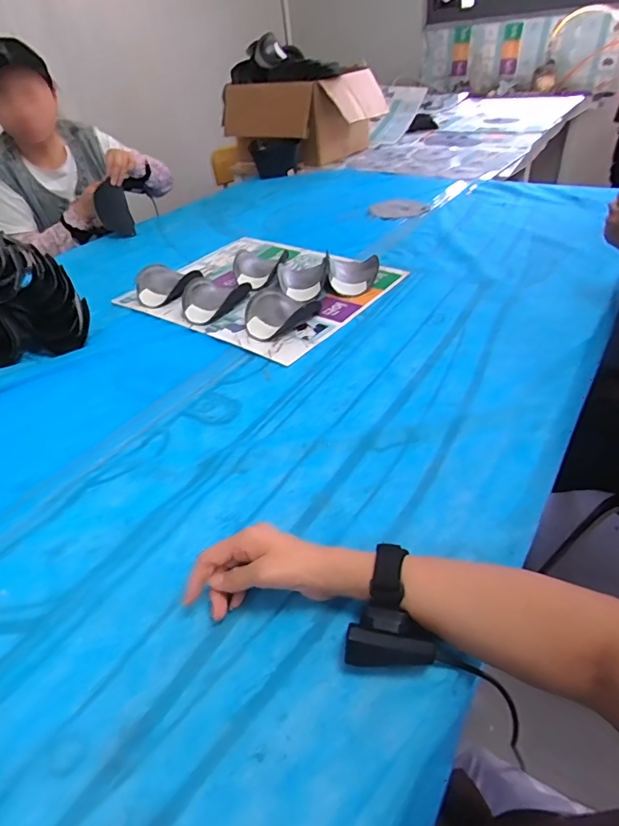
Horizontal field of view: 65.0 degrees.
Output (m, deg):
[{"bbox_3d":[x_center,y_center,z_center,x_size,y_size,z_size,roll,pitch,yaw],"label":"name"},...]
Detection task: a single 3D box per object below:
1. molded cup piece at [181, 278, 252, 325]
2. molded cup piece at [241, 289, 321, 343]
[{"bbox_3d":[-0.191,-0.213,0.915,0.106,0.041,0.138,14,43,24],"label":"molded cup piece"},{"bbox_3d":[-0.061,-0.177,0.854,0.098,0.034,0.146,19,45,28],"label":"molded cup piece"}]

